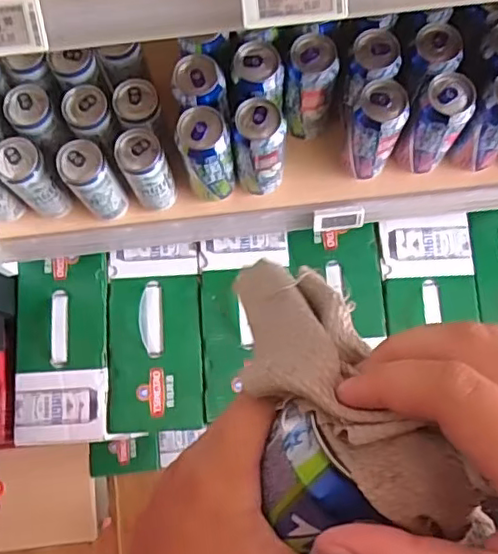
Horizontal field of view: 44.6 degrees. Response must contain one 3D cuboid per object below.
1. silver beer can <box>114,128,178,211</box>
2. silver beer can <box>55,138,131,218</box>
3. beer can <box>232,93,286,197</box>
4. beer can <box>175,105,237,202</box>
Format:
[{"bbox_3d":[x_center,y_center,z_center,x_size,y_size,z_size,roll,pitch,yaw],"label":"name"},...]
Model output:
[{"bbox_3d":[-0.128,-0.135,0.781,0.052,0.137,0.056,0,78,1],"label":"silver beer can"},{"bbox_3d":[-0.198,-0.123,0.783,0.052,0.140,0.061,-33,79,-6],"label":"silver beer can"},{"bbox_3d":[0.017,-0.159,0.780,0.061,0.177,0.060,0,78,1],"label":"beer can"},{"bbox_3d":[-0.051,-0.150,0.770,0.062,0.163,0.058,0,78,1],"label":"beer can"}]

